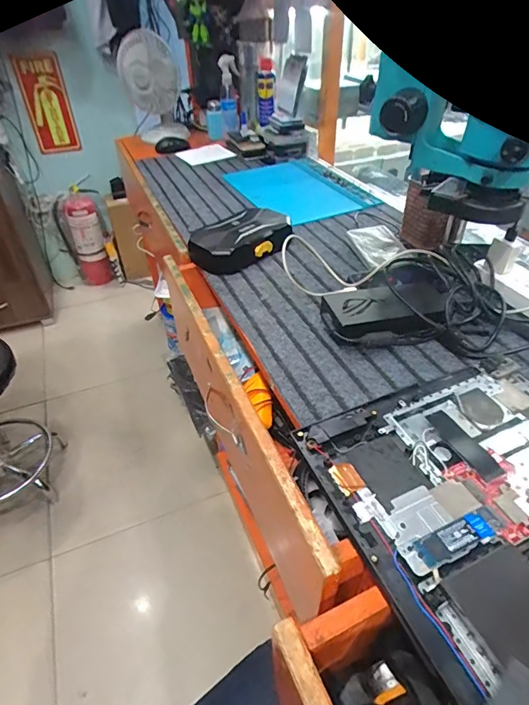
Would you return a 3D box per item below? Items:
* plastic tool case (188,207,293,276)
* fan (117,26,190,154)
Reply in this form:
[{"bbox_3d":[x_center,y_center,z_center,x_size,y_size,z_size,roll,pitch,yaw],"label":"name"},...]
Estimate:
[{"bbox_3d":[-0.039,-0.194,0.742,0.105,0.058,0.205,30,50,31],"label":"plastic tool case"},{"bbox_3d":[-0.319,-0.752,1.228,0.163,0.278,0.223,-10,42,-10],"label":"fan"}]

